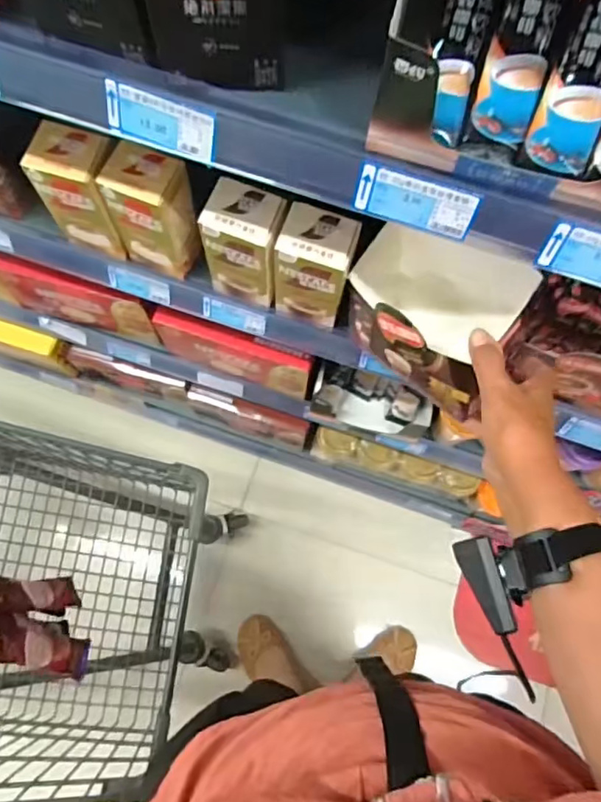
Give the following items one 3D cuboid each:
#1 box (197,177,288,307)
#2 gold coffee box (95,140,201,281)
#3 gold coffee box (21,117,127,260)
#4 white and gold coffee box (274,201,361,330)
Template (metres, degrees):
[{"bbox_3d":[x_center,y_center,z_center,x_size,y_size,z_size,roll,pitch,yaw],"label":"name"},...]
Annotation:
[{"bbox_3d":[-0.057,-0.163,0.590,0.074,0.134,0.056,19,74,5],"label":"box"},{"bbox_3d":[-0.156,-0.205,0.601,0.075,0.142,0.064,24,75,6],"label":"gold coffee box"},{"bbox_3d":[-0.231,-0.223,0.603,0.082,0.141,0.058,20,74,5],"label":"gold coffee box"},{"bbox_3d":[0.015,-0.139,0.586,0.074,0.132,0.055,18,74,5],"label":"white and gold coffee box"}]

